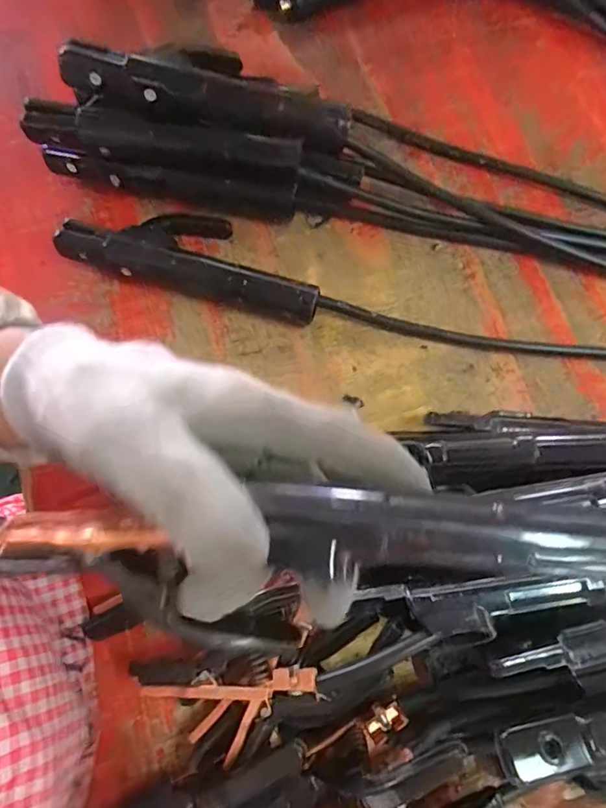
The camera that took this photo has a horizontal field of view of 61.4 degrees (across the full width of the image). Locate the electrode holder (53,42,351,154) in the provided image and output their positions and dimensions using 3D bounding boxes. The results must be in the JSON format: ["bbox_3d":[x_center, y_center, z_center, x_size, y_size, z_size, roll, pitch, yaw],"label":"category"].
[{"bbox_3d":[-0.062,-0.220,0.357,0.193,0.044,0.068,2,76,-17],"label":"electrode holder"}]

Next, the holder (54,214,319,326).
[{"bbox_3d":[-0.077,-0.109,0.368,0.188,0.030,0.063,18,74,5],"label":"holder"}]

